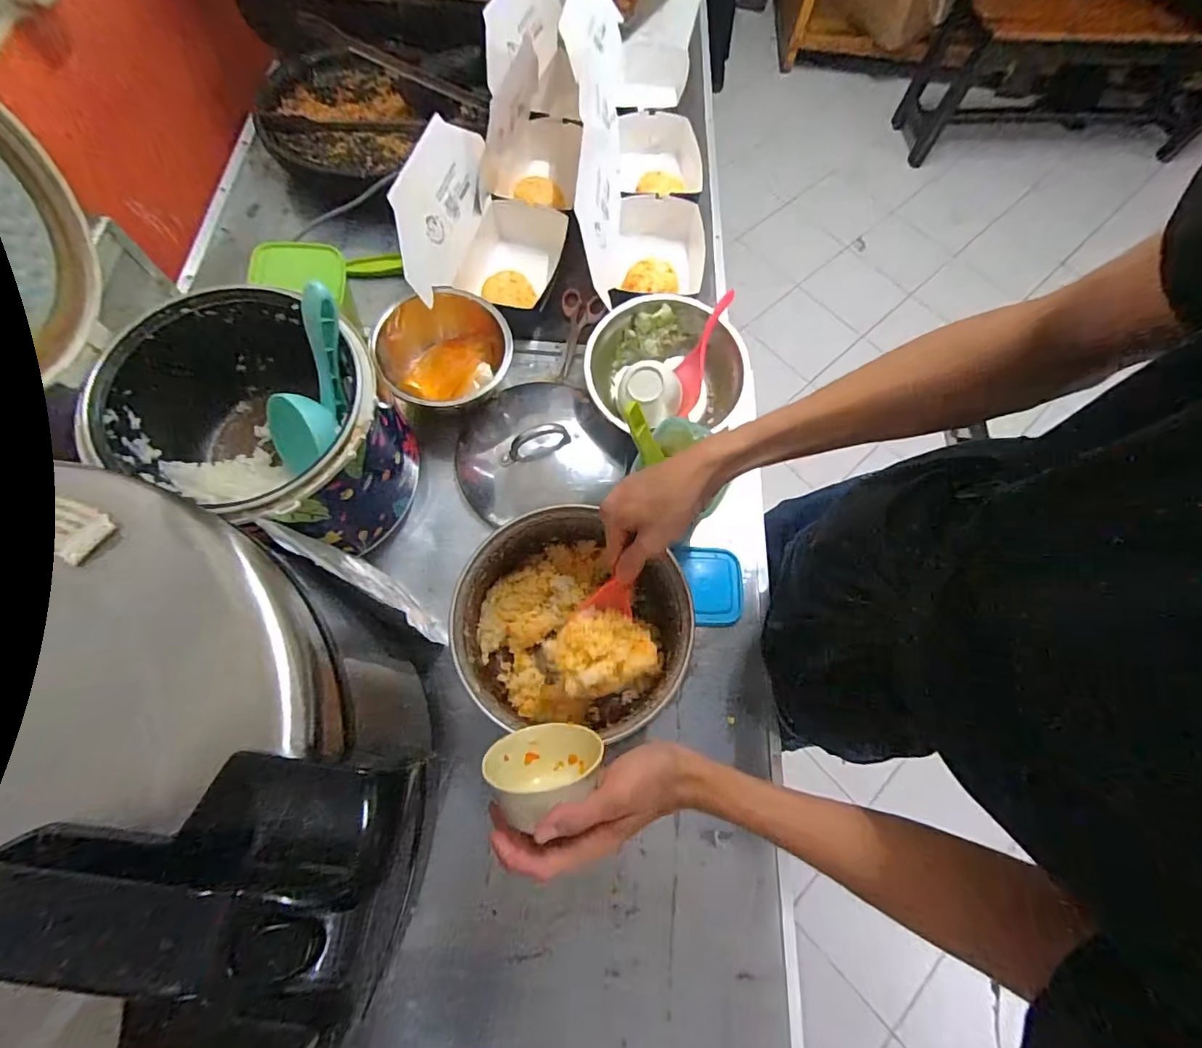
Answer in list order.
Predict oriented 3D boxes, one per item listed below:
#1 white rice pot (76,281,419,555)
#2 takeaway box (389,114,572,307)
[{"bbox_3d":[-0.346,-0.095,0.558,0.254,0.174,0.238,15,69,2],"label":"white rice pot"},{"bbox_3d":[-0.155,-0.404,0.725,0.165,0.173,0.273,15,69,2],"label":"takeaway box"}]

